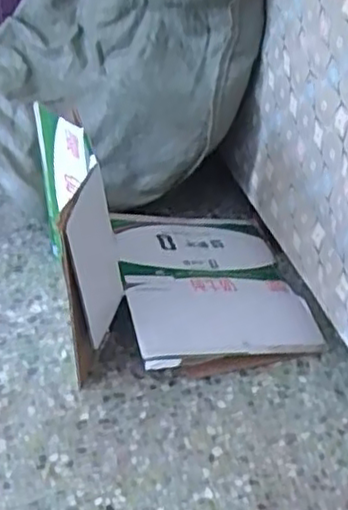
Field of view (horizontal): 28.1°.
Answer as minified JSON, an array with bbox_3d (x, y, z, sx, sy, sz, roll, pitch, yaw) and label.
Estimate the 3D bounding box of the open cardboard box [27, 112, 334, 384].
[{"bbox_3d":[0.007,-0.042,1.131,0.411,0.330,0.353,-11,40,-16],"label":"open cardboard box"}]

